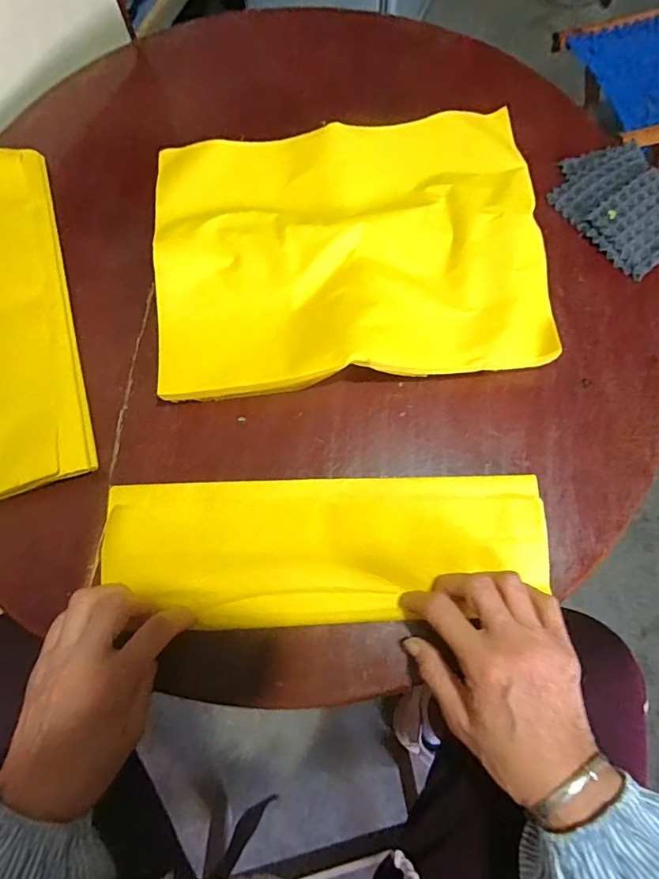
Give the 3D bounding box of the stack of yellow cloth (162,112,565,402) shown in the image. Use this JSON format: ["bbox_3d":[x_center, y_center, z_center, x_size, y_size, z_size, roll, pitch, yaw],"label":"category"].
[{"bbox_3d":[0.015,-0.176,0.456,0.345,0.037,0.264,-6,75,-1],"label":"stack of yellow cloth"}]

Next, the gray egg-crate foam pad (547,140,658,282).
[{"bbox_3d":[0.296,-0.238,0.484,0.110,0.013,0.136,-36,78,-9],"label":"gray egg-crate foam pad"}]

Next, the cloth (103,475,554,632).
[{"bbox_3d":[-0.001,0.088,0.389,0.346,0.018,0.111,-3,75,0],"label":"cloth"}]

